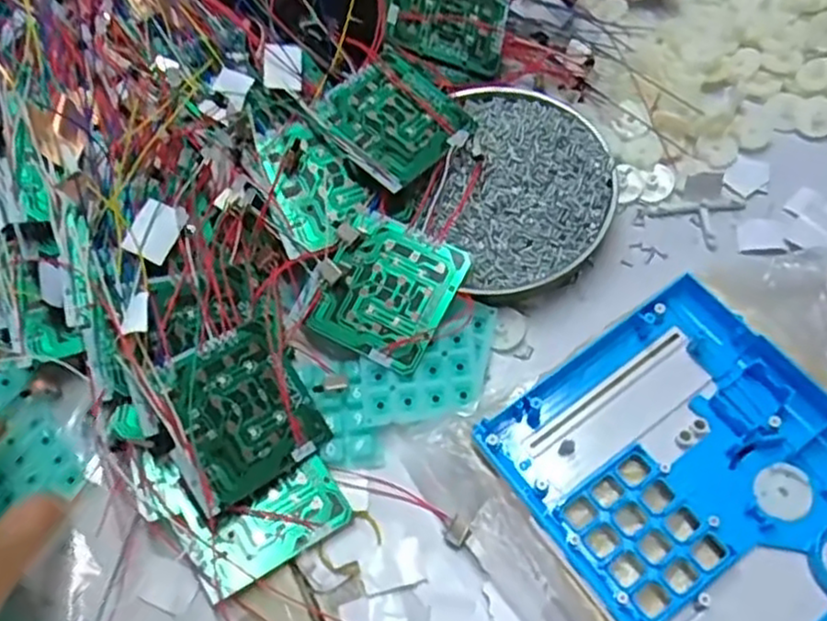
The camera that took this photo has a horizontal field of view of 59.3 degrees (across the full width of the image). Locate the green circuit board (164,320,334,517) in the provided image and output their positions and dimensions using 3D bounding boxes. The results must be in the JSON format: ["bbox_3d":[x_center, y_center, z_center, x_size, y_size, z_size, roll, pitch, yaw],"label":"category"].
[{"bbox_3d":[-0.083,0.048,0.348,0.069,0.005,0.071,-33,90,-37],"label":"green circuit board"}]

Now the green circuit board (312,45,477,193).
[{"bbox_3d":[-0.012,-0.109,0.407,0.069,0.016,0.072,37,74,21],"label":"green circuit board"}]

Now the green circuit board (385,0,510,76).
[{"bbox_3d":[0.023,-0.181,0.444,0.072,0.006,0.066,14,75,-13],"label":"green circuit board"}]

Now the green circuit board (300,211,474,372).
[{"bbox_3d":[-0.013,-0.011,0.380,0.064,0.011,0.071,22,69,17],"label":"green circuit board"}]

